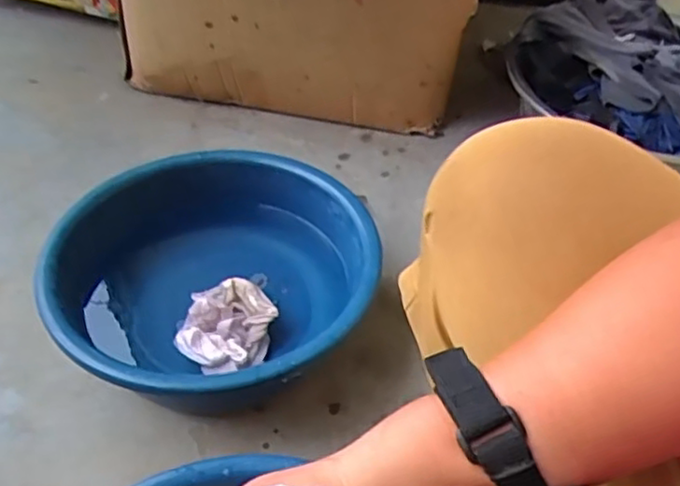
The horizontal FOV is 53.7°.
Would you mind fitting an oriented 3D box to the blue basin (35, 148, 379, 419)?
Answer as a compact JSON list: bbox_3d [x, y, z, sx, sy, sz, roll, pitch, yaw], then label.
[{"bbox_3d":[-0.139,0.051,0.778,0.333,0.146,0.347,1,44,-1],"label":"blue basin"}]

